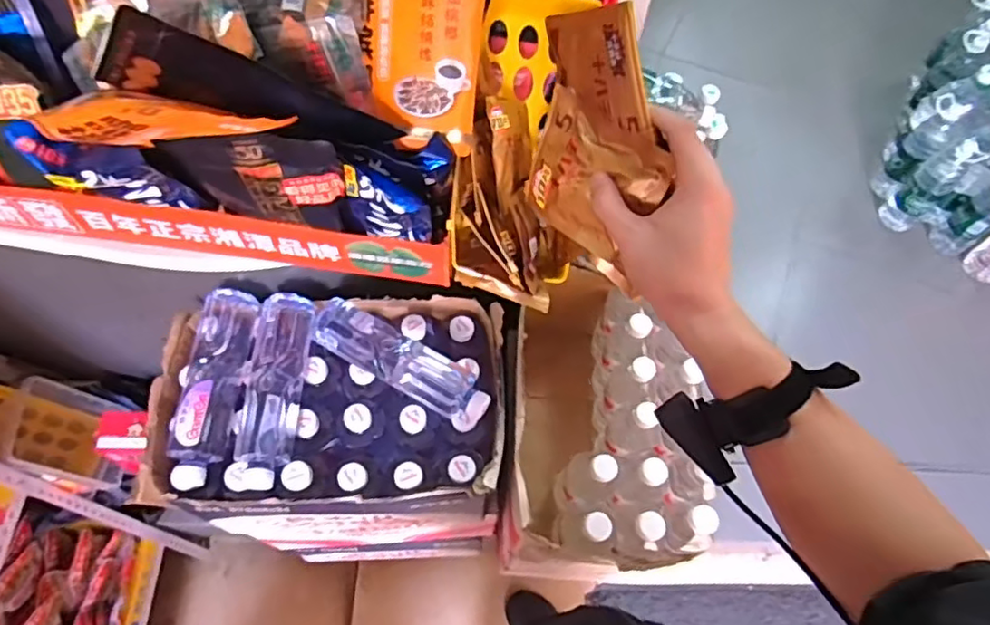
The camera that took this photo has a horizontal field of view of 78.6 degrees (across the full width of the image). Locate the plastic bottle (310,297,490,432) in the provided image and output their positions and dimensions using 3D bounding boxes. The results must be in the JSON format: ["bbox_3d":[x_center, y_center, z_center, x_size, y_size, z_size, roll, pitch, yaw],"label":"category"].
[{"bbox_3d":[-0.117,0.063,0.745,0.236,0.064,0.063,31,64,13],"label":"plastic bottle"}]

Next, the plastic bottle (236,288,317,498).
[{"bbox_3d":[-0.266,0.096,0.733,0.069,0.067,0.230,3,61,-2],"label":"plastic bottle"}]

